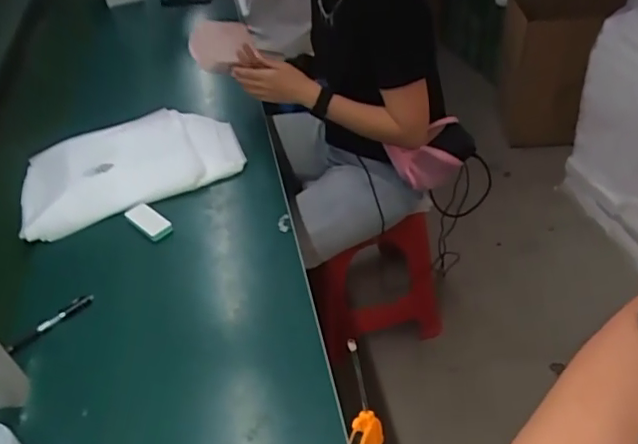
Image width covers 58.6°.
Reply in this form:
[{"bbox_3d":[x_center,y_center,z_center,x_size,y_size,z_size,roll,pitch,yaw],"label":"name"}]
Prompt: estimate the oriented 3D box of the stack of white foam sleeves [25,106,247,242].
[{"bbox_3d":[-0.375,-0.112,1.115,0.433,0.080,0.222,-18,44,-12],"label":"stack of white foam sleeves"}]

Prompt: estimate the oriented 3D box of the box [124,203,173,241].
[{"bbox_3d":[-0.303,-0.003,1.005,0.096,0.016,0.043,30,54,33],"label":"box"}]

